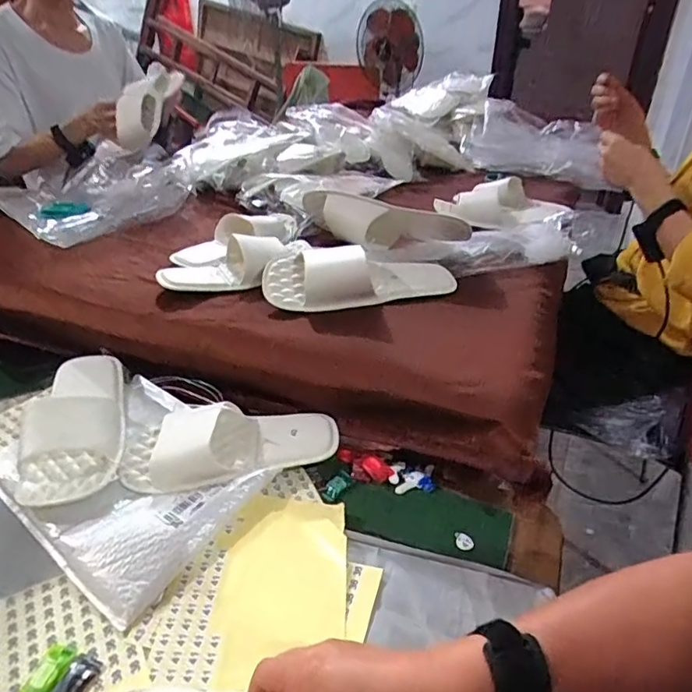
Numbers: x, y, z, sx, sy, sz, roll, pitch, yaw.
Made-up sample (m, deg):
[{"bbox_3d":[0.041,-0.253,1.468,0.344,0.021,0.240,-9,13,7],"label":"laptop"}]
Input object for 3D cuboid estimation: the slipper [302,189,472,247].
[{"bbox_3d":[0.059,-0.200,0.863,0.270,0.085,0.061,12,34,15],"label":"slipper"}]

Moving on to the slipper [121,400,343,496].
[{"bbox_3d":[-0.127,0.108,0.598,0.234,0.061,0.100,-1,33,-4],"label":"slipper"}]

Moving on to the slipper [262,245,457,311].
[{"bbox_3d":[0.020,-0.106,0.763,0.272,0.062,0.107,-8,34,-14],"label":"slipper"}]

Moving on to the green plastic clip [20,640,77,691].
[{"bbox_3d":[-0.235,0.259,0.421,0.025,0.004,0.052,8,33,10],"label":"green plastic clip"}]

